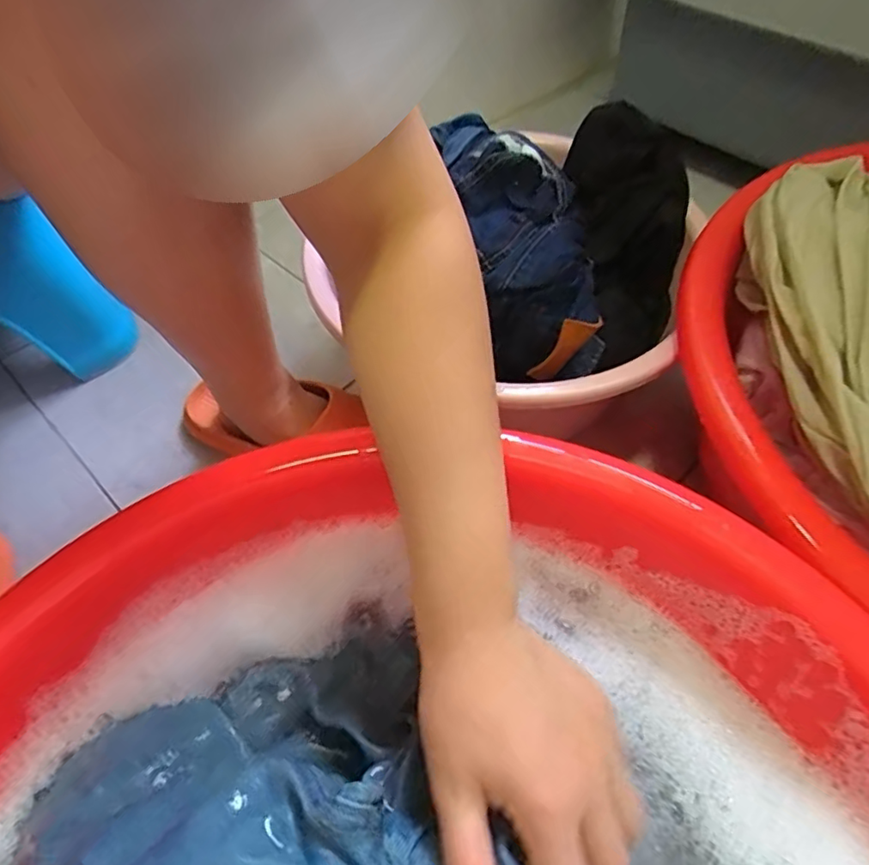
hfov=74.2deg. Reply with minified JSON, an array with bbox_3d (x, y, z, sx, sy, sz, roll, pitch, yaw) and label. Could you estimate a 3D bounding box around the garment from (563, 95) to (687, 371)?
[{"bbox_3d":[0.168,-0.185,0.510,0.079,0.105,0.219,-6,92,-1],"label":"garment"}]

